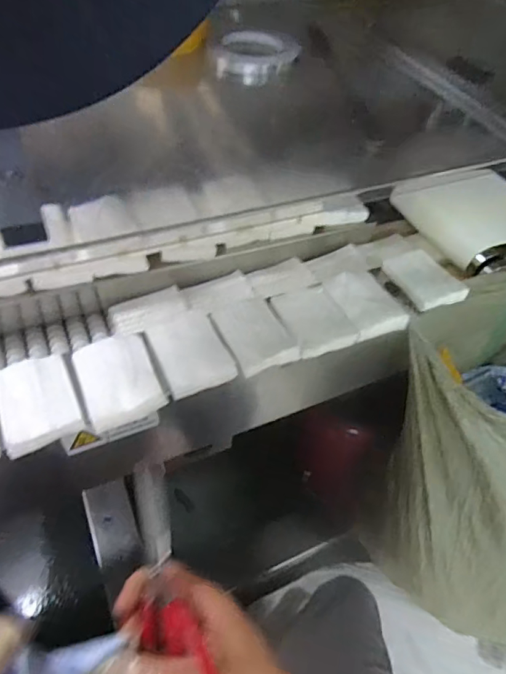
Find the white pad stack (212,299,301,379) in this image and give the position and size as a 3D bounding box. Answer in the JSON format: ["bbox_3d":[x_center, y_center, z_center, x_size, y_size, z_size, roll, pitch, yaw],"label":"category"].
[{"bbox_3d":[0.000,-0.008,0.562,0.075,0.013,0.113,-15,53,-19],"label":"white pad stack"}]

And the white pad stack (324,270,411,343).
[{"bbox_3d":[0.148,-0.046,0.613,0.078,0.016,0.107,-16,53,-19],"label":"white pad stack"}]

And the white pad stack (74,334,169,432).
[{"bbox_3d":[-0.146,0.042,0.503,0.080,0.022,0.102,-17,53,-20],"label":"white pad stack"}]

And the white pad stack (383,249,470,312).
[{"bbox_3d":[0.241,-0.083,0.651,0.075,0.018,0.107,-19,54,-22],"label":"white pad stack"}]

